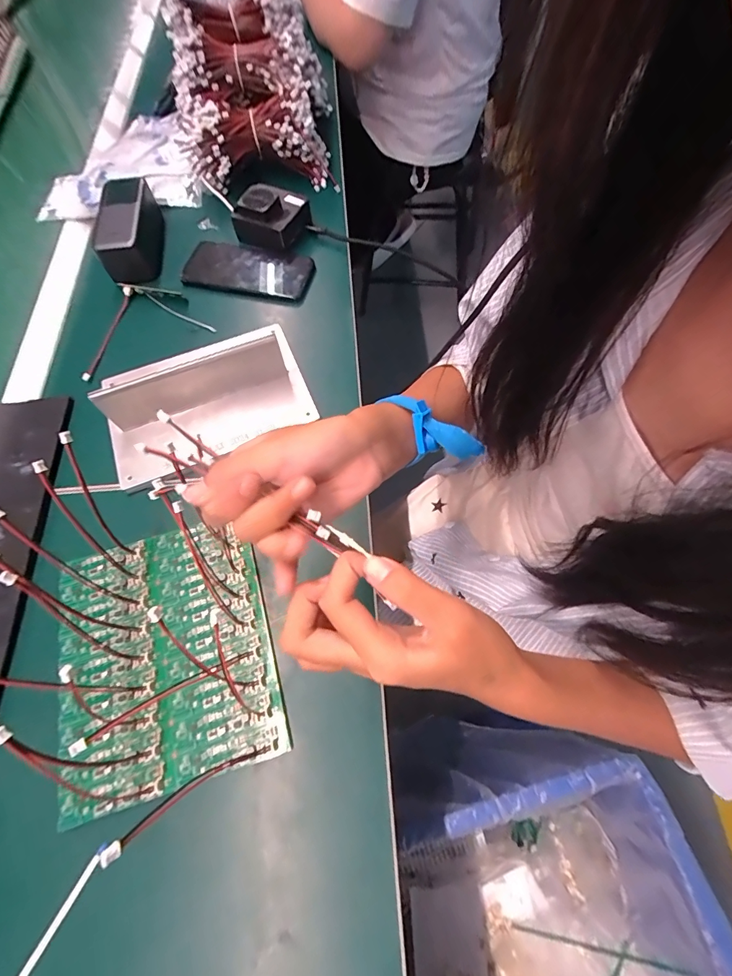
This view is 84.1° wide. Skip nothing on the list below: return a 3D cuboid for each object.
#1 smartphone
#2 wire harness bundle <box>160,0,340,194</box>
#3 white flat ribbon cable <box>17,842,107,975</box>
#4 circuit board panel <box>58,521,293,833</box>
[{"bbox_3d":[-0.145,-0.270,0.500,0.156,0.008,0.079,10,67,5],"label":"smartphone"},{"bbox_3d":[-0.151,-0.530,0.535,0.189,0.138,0.213,-7,66,0],"label":"wire harness bundle"},{"bbox_3d":[-0.212,0.299,0.264,0.006,0.007,0.114,25,69,12],"label":"white flat ribbon cable"},{"bbox_3d":[-0.162,0.129,0.328,0.162,0.009,0.193,-17,67,-6],"label":"circuit board panel"}]

